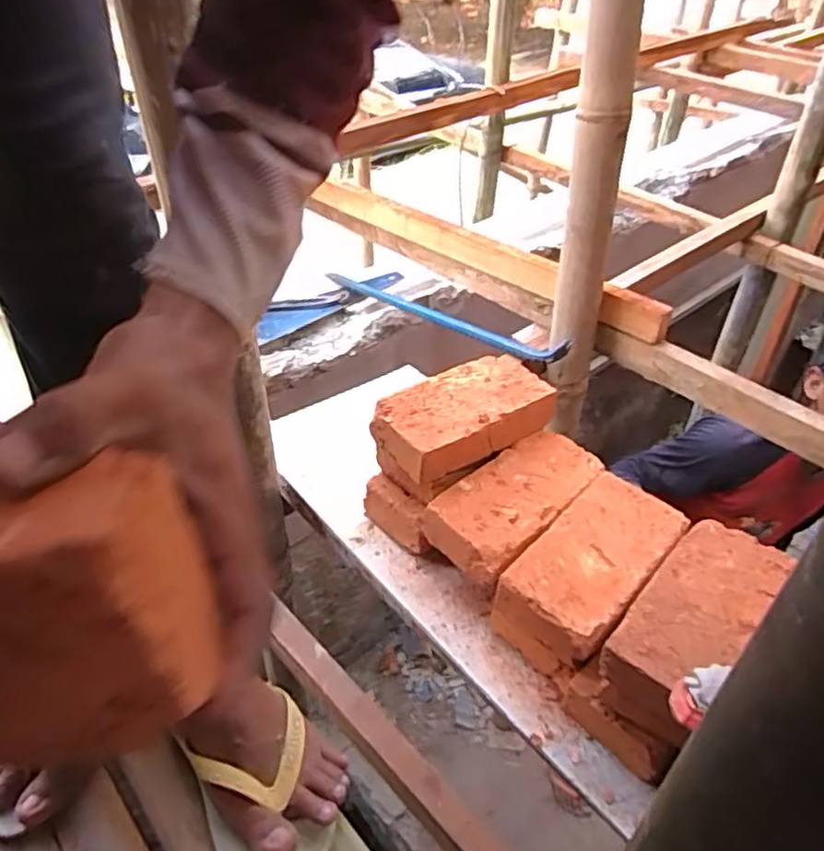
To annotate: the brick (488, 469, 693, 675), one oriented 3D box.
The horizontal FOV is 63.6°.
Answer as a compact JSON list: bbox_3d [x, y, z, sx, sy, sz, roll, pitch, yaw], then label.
[{"bbox_3d":[0.183,0.155,0.693,0.111,0.090,0.202,29,49,29],"label":"brick"}]

